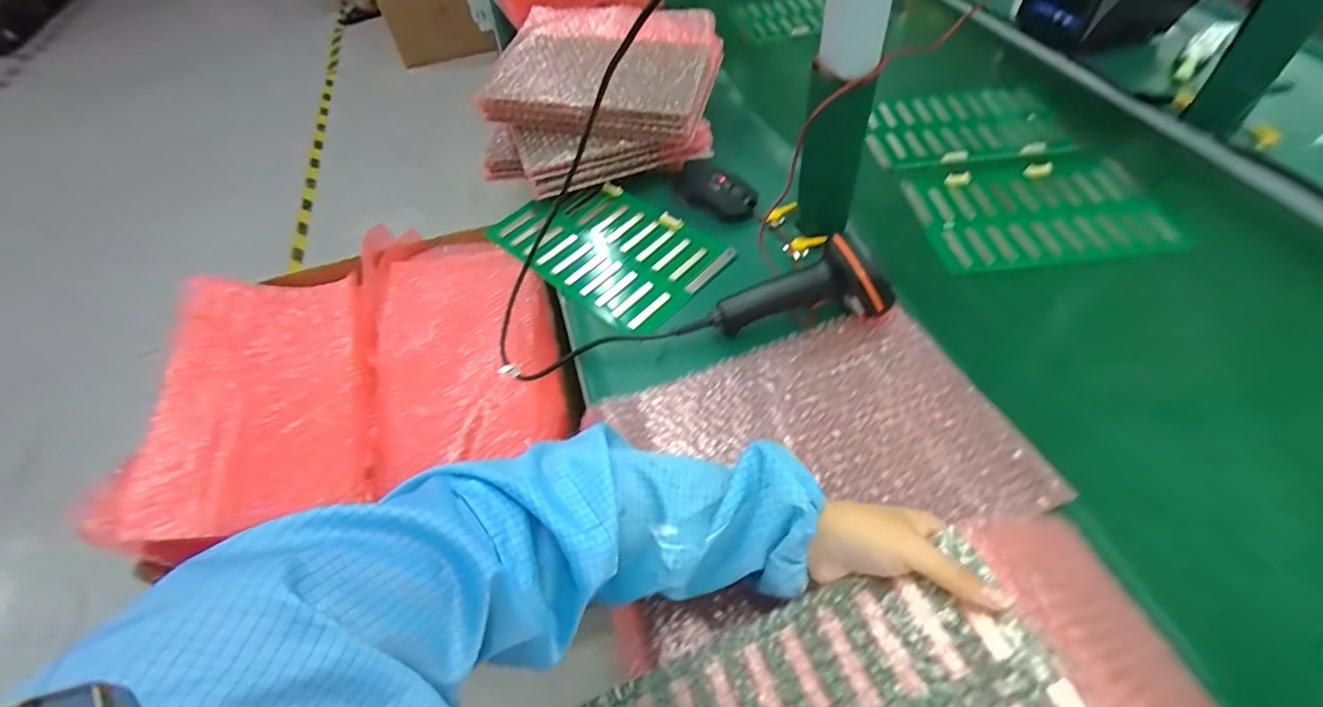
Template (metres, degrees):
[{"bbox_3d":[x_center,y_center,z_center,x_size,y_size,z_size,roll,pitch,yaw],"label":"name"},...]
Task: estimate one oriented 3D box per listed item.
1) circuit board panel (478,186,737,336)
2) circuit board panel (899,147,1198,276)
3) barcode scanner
[{"bbox_3d":[-0.067,-0.134,0.684,0.260,0.009,0.164,33,60,27],"label":"circuit board panel"},{"bbox_3d":[0.461,-0.181,0.692,0.290,0.017,0.184,-7,51,-1],"label":"circuit board panel"},{"bbox_3d":[0.143,-0.068,0.569,0.183,0.077,0.056,-6,51,-1],"label":"barcode scanner"}]

